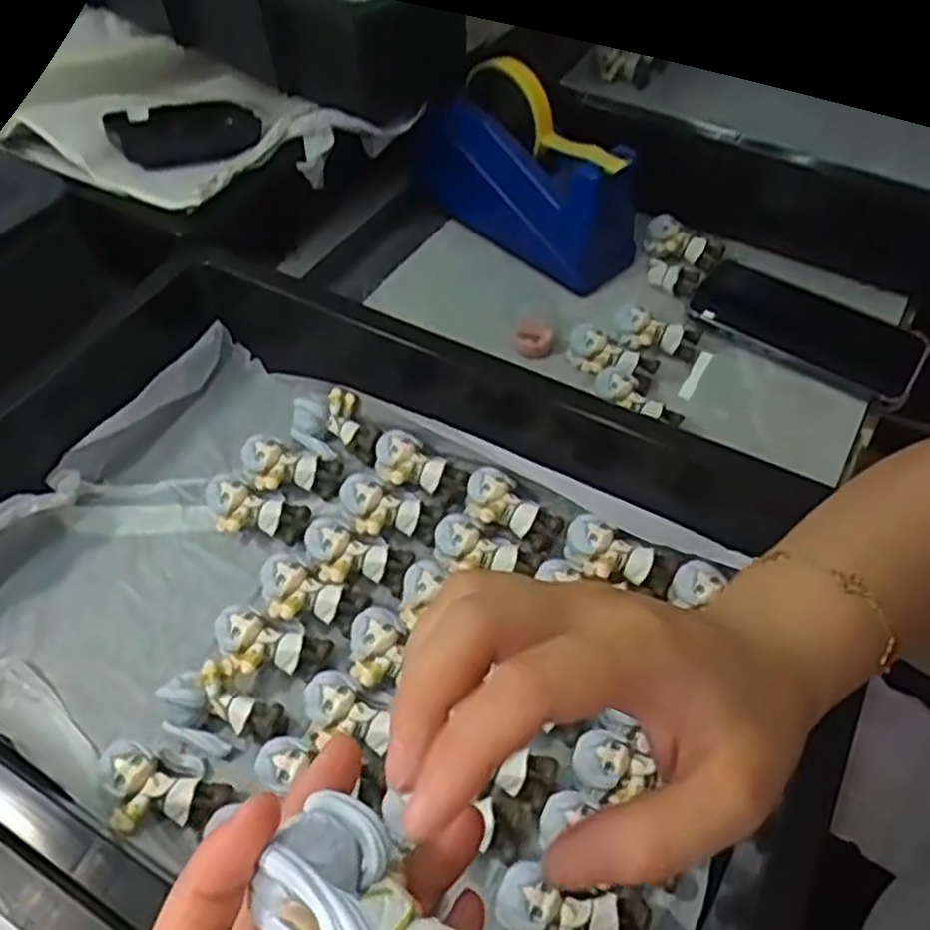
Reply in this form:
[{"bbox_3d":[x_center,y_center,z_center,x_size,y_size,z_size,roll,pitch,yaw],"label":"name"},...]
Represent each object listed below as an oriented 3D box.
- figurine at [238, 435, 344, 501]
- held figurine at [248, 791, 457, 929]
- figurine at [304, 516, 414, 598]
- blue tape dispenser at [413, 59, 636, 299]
[{"bbox_3d":[-0.109,0.002,0.485,0.063,0.020,0.039,19,51,-5],"label":"figurine"},{"bbox_3d":[-0.019,0.096,0.162,0.029,0.025,0.058,-35,61,-28],"label":"held figurine"},{"bbox_3d":[-0.062,0.053,0.439,0.062,0.017,0.032,23,52,-1],"label":"figurine"},{"bbox_3d":[0.046,-0.240,0.619,0.196,0.125,0.067,36,57,23],"label":"blue tape dispenser"}]

